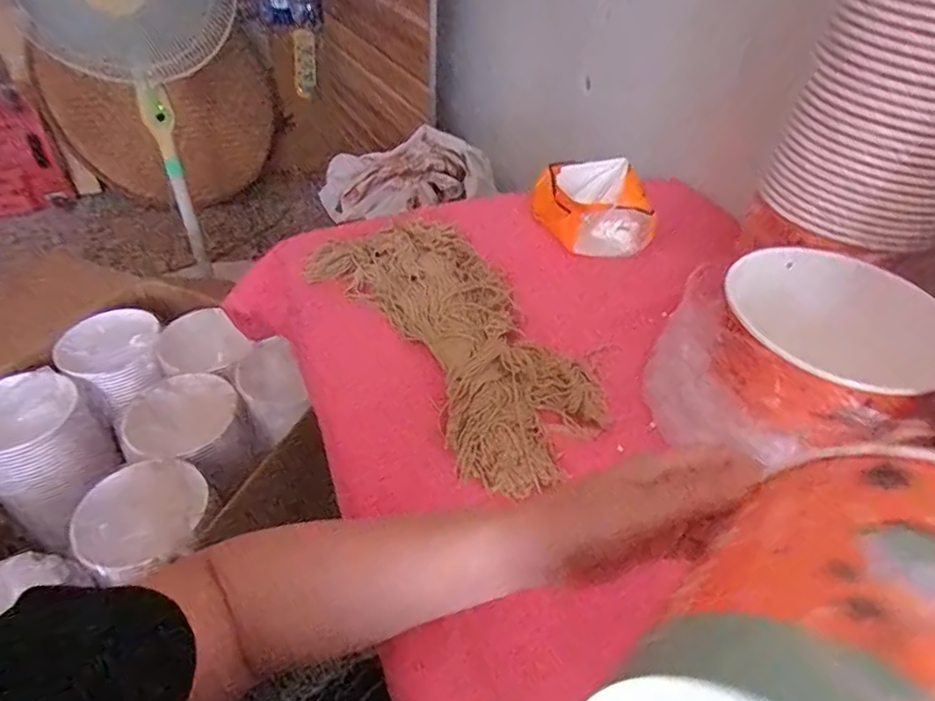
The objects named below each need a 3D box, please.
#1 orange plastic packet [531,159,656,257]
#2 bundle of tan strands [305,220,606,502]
[{"bbox_3d":[0.157,-0.183,0.704,0.148,0.080,0.106,8,43,4],"label":"orange plastic packet"},{"bbox_3d":[-0.010,-0.028,0.557,0.168,0.040,0.373,-23,49,-26],"label":"bundle of tan strands"}]

